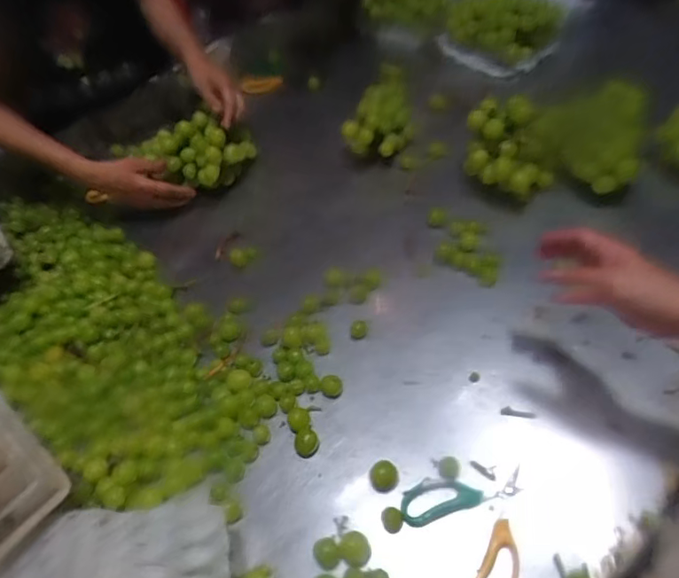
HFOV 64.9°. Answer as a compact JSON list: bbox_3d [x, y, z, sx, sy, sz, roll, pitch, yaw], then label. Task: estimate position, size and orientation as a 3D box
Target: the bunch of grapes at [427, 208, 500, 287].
[{"bbox_3d":[0.168,-0.058,0.728,0.074,0.030,0.127,-11,51,4],"label":"bunch of grapes"}]

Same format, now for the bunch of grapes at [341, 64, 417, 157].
[{"bbox_3d":[0.062,-0.270,0.822,0.118,0.117,0.066,-31,53,-12],"label":"bunch of grapes"}]

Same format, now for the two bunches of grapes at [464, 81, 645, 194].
[{"bbox_3d":[0.283,-0.201,0.725,0.228,0.091,0.112,-3,52,11],"label":"two bunches of grapes"}]

